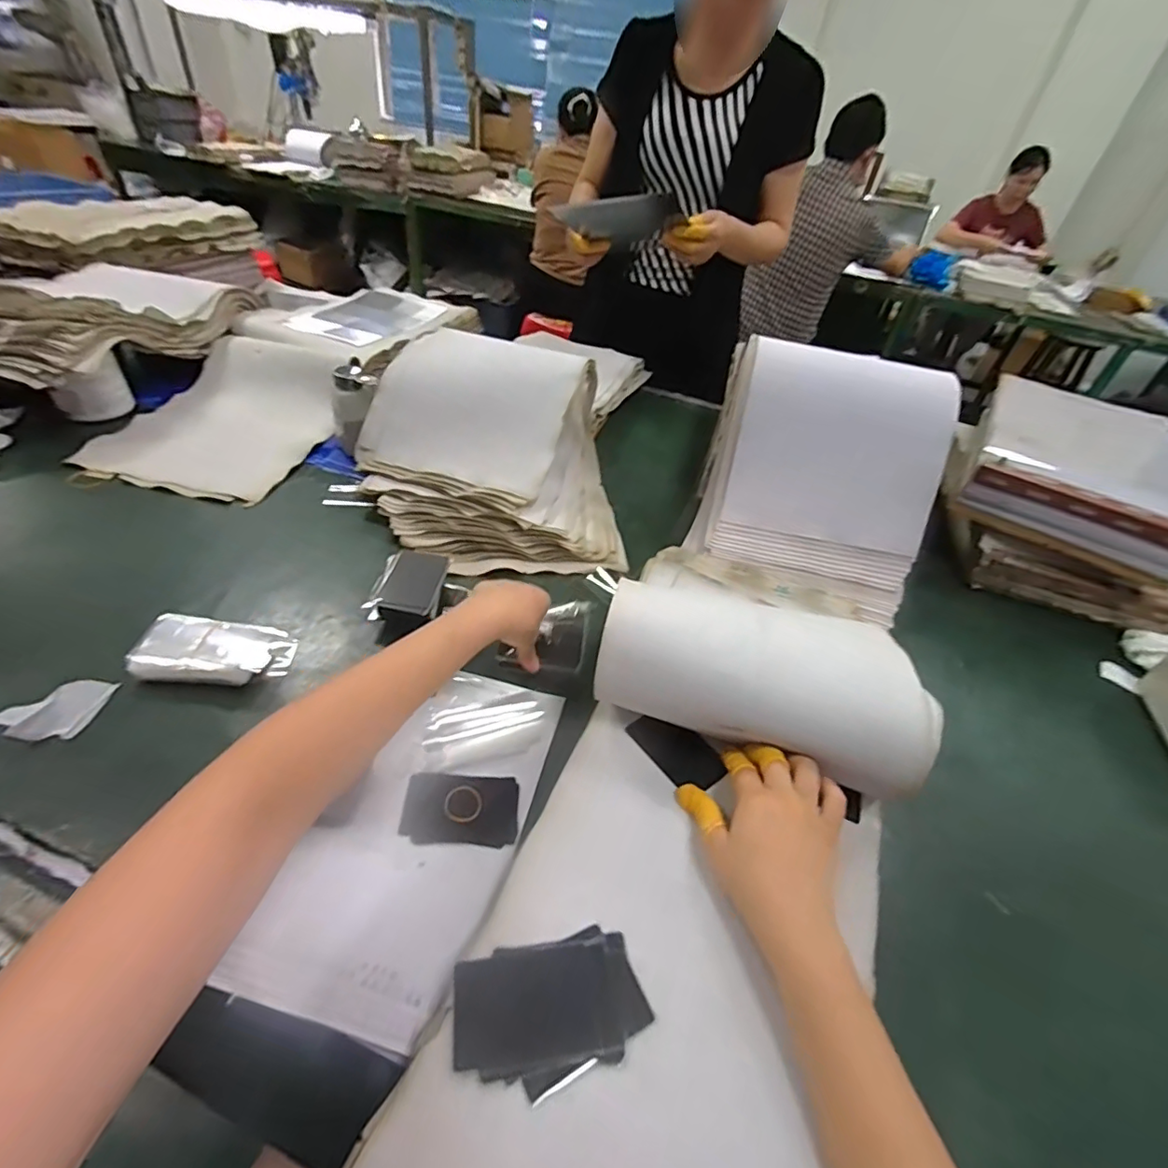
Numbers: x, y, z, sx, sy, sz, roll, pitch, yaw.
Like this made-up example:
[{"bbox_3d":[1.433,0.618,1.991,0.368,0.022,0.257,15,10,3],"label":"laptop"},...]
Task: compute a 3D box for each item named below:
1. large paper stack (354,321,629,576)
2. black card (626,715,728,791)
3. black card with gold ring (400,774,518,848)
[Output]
[{"bbox_3d":[-0.128,-0.174,0.746,0.339,0.172,0.328,-1,42,-11],"label":"large paper stack"},{"bbox_3d":[0.082,0.144,0.482,0.048,0.008,0.083,-23,50,-29],"label":"black card"},{"bbox_3d":[-0.104,0.191,0.470,0.094,0.007,0.057,4,41,-6],"label":"black card with gold ring"}]

